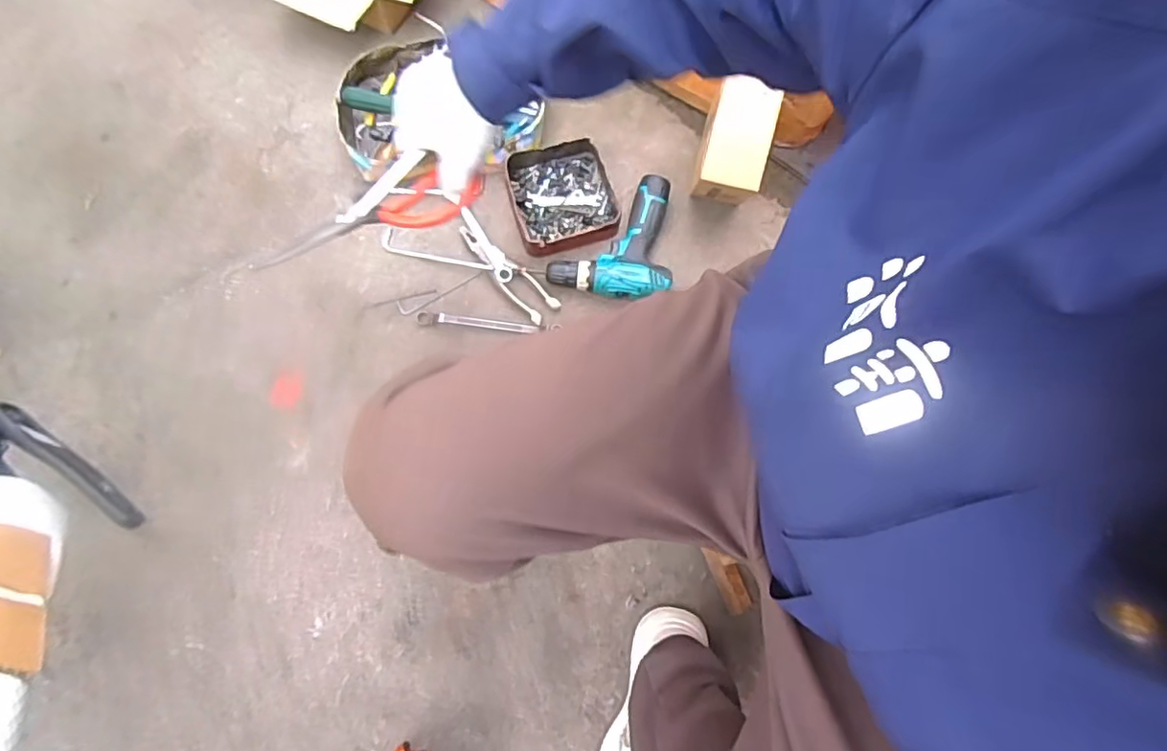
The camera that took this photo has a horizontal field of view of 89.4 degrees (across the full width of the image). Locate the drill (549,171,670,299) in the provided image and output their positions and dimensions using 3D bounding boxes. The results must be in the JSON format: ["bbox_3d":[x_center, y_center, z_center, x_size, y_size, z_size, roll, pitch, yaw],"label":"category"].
[{"bbox_3d":[0.044,-0.214,0.916,0.180,0.049,0.193,5,77,0],"label":"drill"}]

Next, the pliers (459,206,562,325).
[{"bbox_3d":[-0.126,-0.170,0.910,0.047,0.021,0.211,-41,81,-10],"label":"pliers"}]

